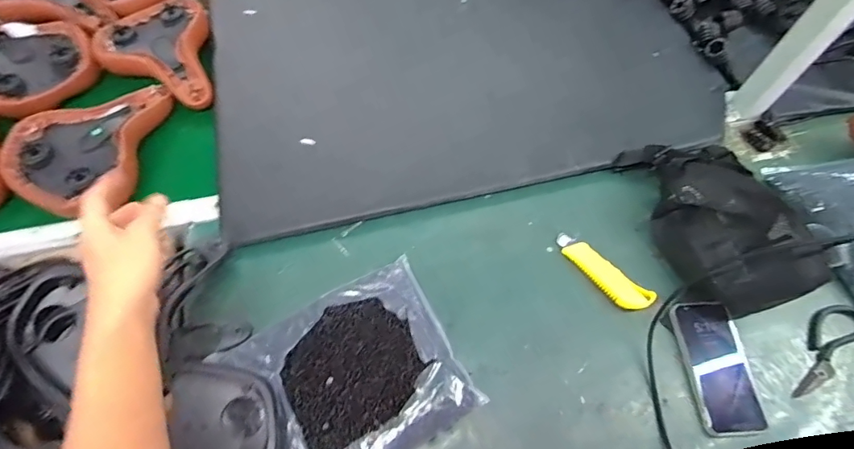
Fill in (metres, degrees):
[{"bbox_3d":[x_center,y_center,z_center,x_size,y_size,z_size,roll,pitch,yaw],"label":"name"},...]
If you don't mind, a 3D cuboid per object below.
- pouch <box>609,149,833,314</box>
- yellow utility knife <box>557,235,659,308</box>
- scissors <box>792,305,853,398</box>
[{"bbox_3d":[0.406,-0.015,0.636,0.158,0.103,0.274,-6,61,-5],"label":"pouch"},{"bbox_3d":[0.245,0.067,0.635,0.147,0.023,0.041,40,67,18],"label":"yellow utility knife"},{"bbox_3d":[0.530,0.164,0.605,0.169,0.012,0.058,-32,67,-18],"label":"scissors"}]

